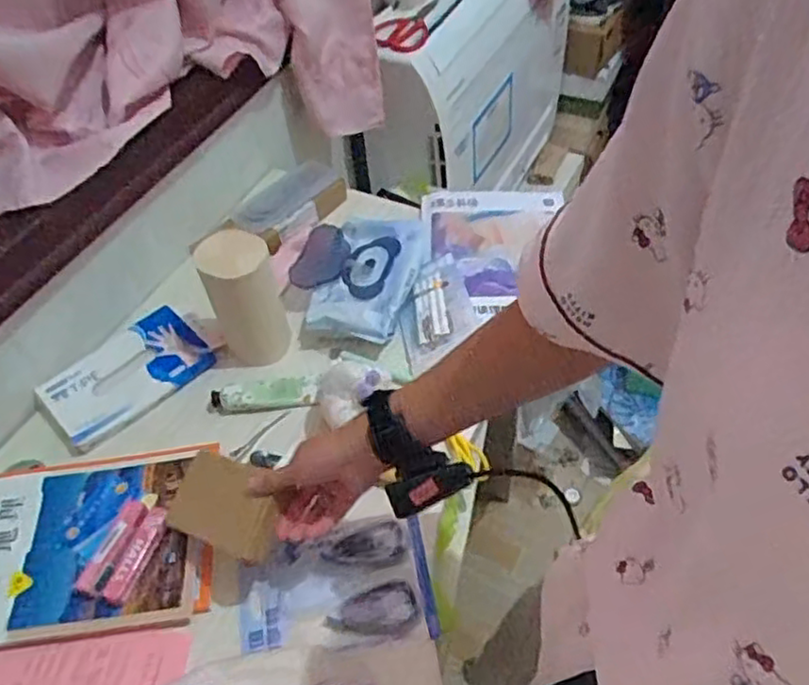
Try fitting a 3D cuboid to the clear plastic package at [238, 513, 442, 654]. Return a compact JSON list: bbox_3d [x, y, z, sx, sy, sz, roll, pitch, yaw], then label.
[{"bbox_3d":[-0.070,0.244,0.677,0.187,0.017,0.117,-11,51,-4],"label":"clear plastic package"}]

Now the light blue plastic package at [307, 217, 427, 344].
[{"bbox_3d":[-0.045,-0.093,0.899,0.120,0.033,0.202,8,53,11],"label":"light blue plastic package"}]

